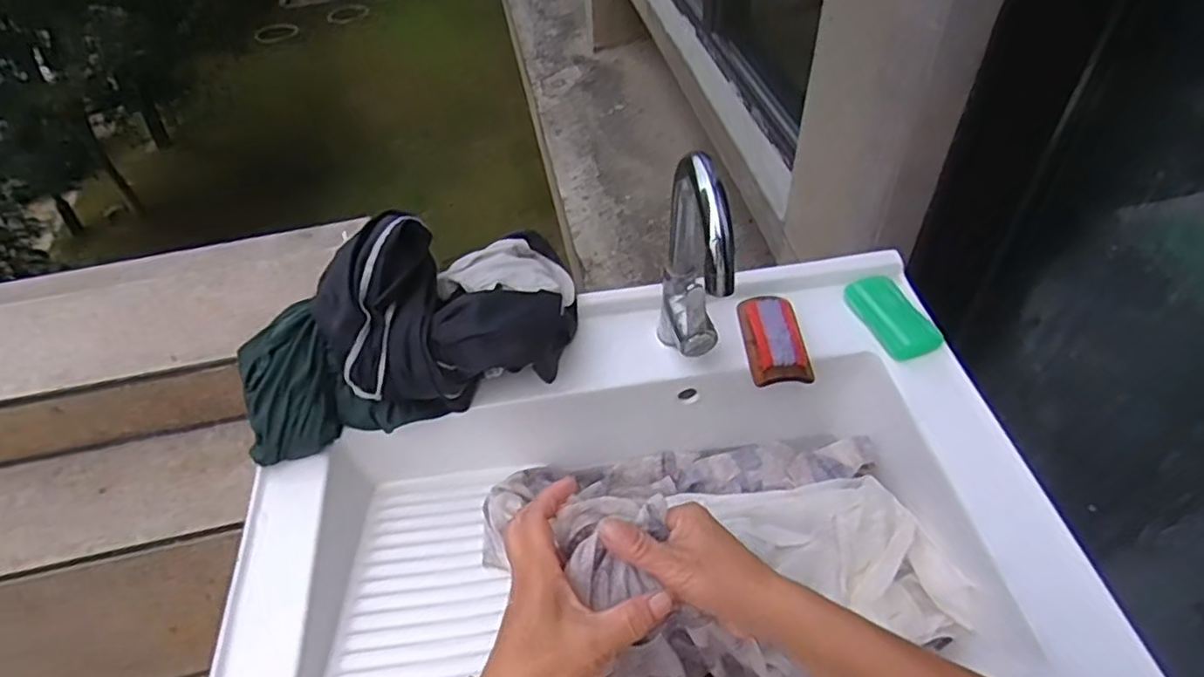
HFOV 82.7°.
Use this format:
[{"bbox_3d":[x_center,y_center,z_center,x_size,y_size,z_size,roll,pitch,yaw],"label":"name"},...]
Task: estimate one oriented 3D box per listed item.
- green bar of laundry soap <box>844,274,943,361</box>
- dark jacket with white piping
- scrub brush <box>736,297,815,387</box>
[{"bbox_3d":[0.309,-0.022,0.729,0.051,0.024,0.108,-13,47,-17],"label":"green bar of laundry soap"},{"bbox_3d":[-0.138,-0.029,0.676,0.259,0.138,0.173,-16,48,-19],"label":"dark jacket with white piping"},{"bbox_3d":[0.179,0.002,0.710,0.056,0.035,0.110,-2,45,-6],"label":"scrub brush"}]

